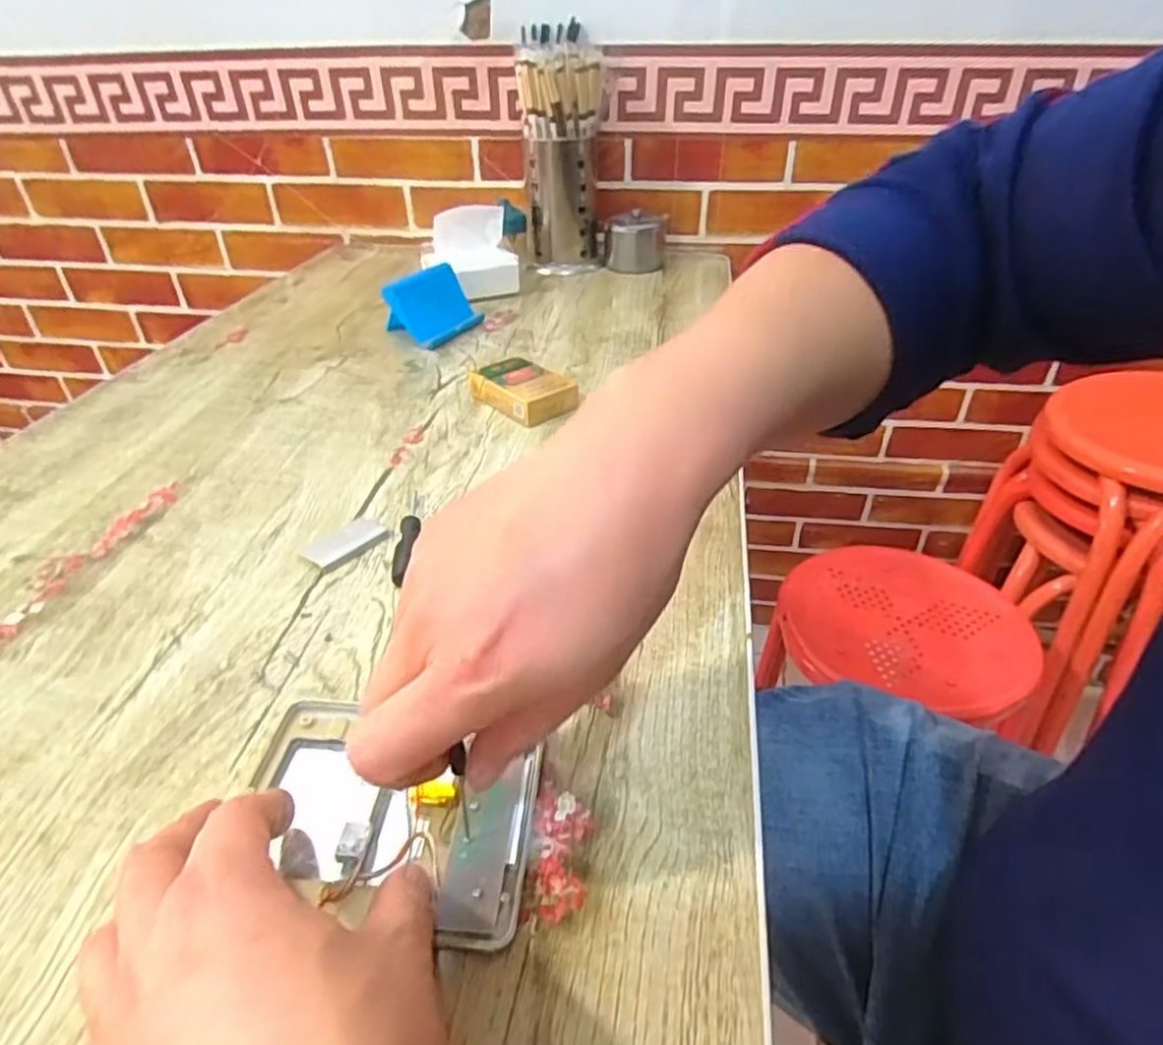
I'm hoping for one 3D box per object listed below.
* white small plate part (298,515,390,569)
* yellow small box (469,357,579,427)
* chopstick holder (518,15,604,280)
[{"bbox_3d":[-0.155,0.012,0.465,0.034,0.004,0.053,24,42,30],"label":"white small plate part"},{"bbox_3d":[-0.053,-0.117,0.622,0.051,0.031,0.091,-28,44,-33],"label":"yellow small box"},{"bbox_3d":[-0.023,-0.481,0.932,0.106,0.264,0.134,0,36,1],"label":"chopstick holder"}]

